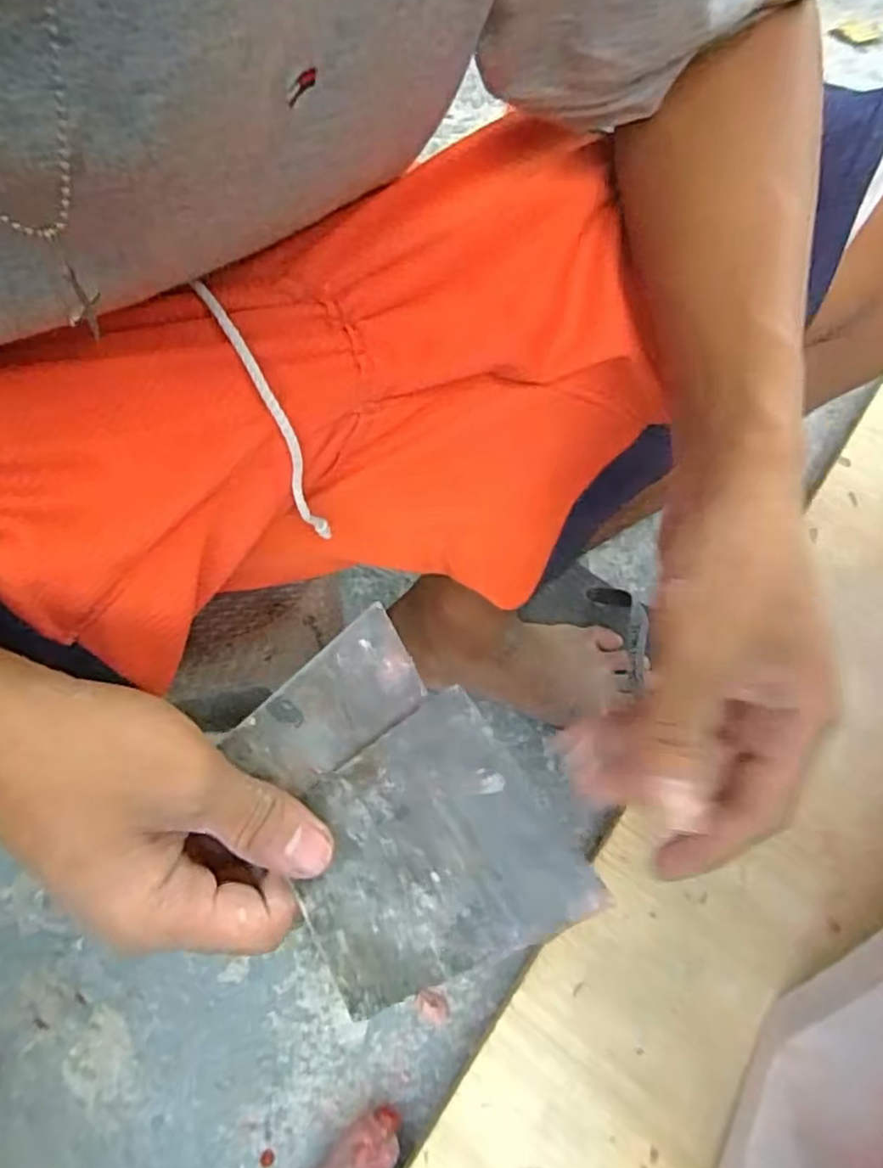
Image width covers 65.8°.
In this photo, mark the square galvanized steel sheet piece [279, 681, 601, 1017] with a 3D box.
[{"bbox_3d":[-0.007,0.098,0.258,0.095,0.004,0.099,-23,55,-22],"label":"square galvanized steel sheet piece"}]

